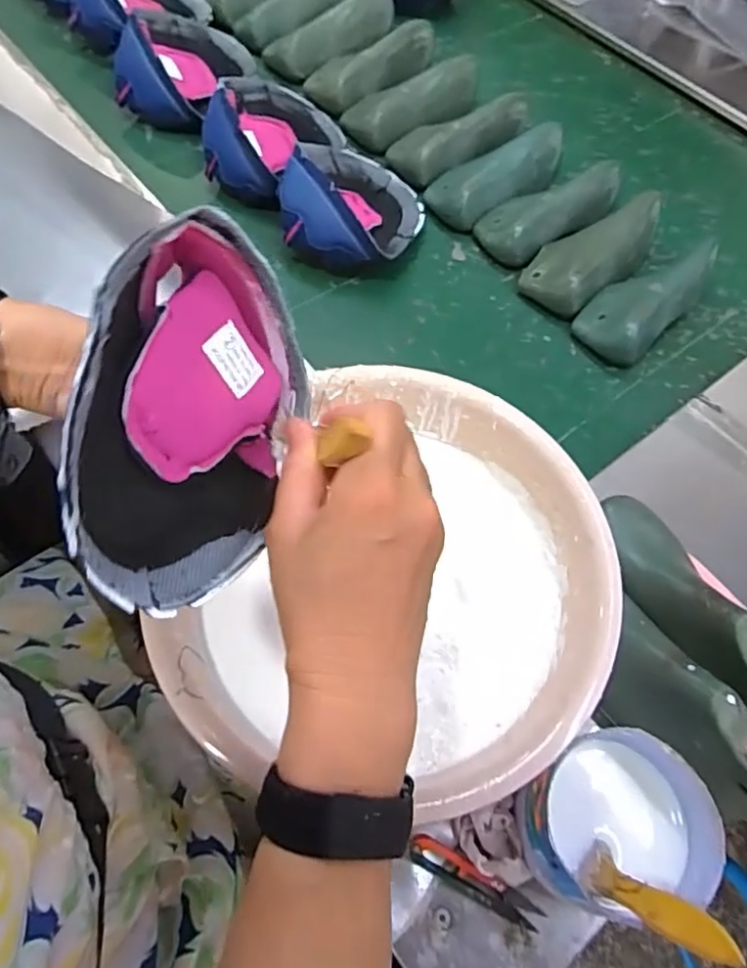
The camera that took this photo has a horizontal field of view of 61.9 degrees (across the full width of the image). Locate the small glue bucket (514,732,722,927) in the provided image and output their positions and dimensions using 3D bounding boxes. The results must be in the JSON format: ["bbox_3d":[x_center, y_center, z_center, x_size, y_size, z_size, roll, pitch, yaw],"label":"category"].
[{"bbox_3d":[0.150,0.222,0.408,0.101,0.097,0.094,-22,66,-15],"label":"small glue bucket"}]

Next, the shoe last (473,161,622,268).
[{"bbox_3d":[0.225,-0.346,0.780,0.195,0.063,0.092,-25,66,-16],"label":"shoe last"}]

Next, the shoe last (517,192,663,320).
[{"bbox_3d":[0.270,-0.277,0.745,0.201,0.061,0.096,-36,70,-8],"label":"shoe last"}]

